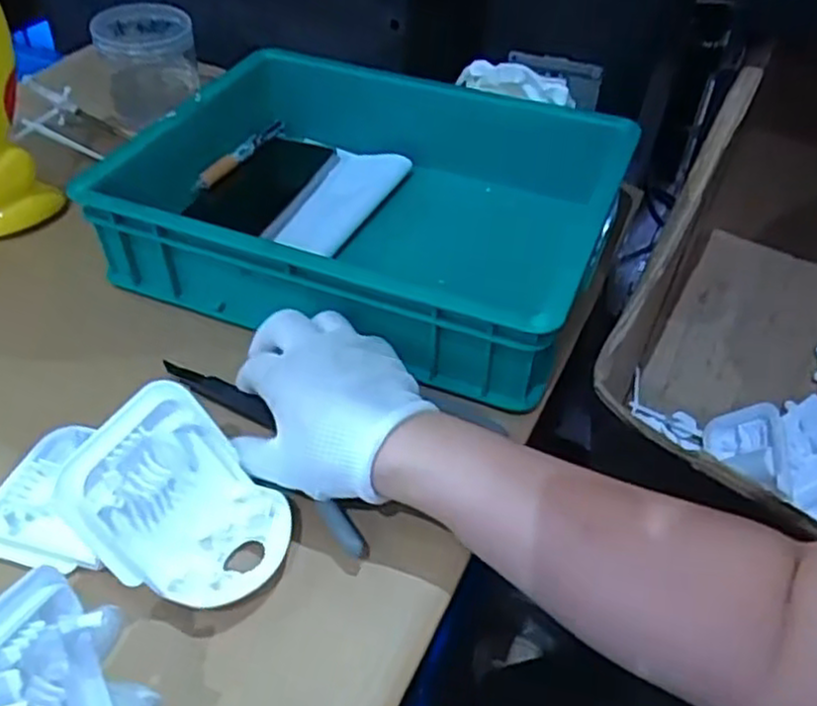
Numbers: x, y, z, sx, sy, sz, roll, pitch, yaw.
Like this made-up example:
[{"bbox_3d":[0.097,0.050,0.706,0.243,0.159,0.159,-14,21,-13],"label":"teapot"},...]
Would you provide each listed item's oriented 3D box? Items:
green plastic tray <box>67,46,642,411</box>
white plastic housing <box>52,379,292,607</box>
[{"bbox_3d":[-0.024,-0.111,0.561,0.326,0.087,0.257,18,45,15],"label":"green plastic tray"},{"bbox_3d":[-0.108,0.070,0.368,0.036,0.100,0.084,-14,30,39],"label":"white plastic housing"}]

